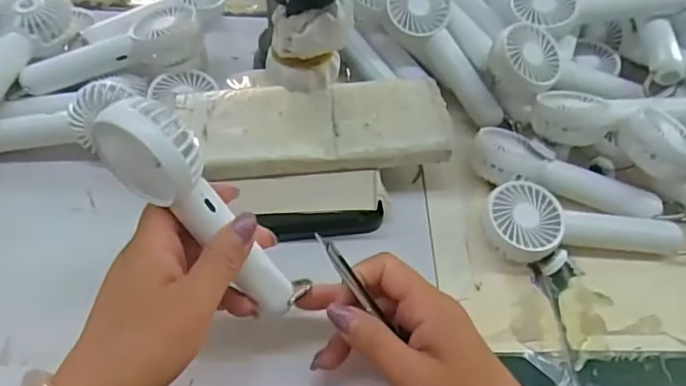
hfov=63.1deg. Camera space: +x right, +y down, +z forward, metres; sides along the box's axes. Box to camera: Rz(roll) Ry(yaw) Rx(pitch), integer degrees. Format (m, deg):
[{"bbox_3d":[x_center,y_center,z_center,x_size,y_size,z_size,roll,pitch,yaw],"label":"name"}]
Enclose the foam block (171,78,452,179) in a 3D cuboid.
[{"bbox_3d":[-0.018,-0.053,0.422,0.192,0.014,0.080,-8,60,-9],"label":"foam block"}]

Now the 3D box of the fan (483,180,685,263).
[{"bbox_3d":[0.184,0.025,0.415,0.164,0.033,0.053,1,55,-2],"label":"fan"}]

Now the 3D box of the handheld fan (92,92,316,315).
[{"bbox_3d":[-0.076,0.012,0.314,0.047,0.153,0.031,-3,41,47],"label":"handheld fan"}]

